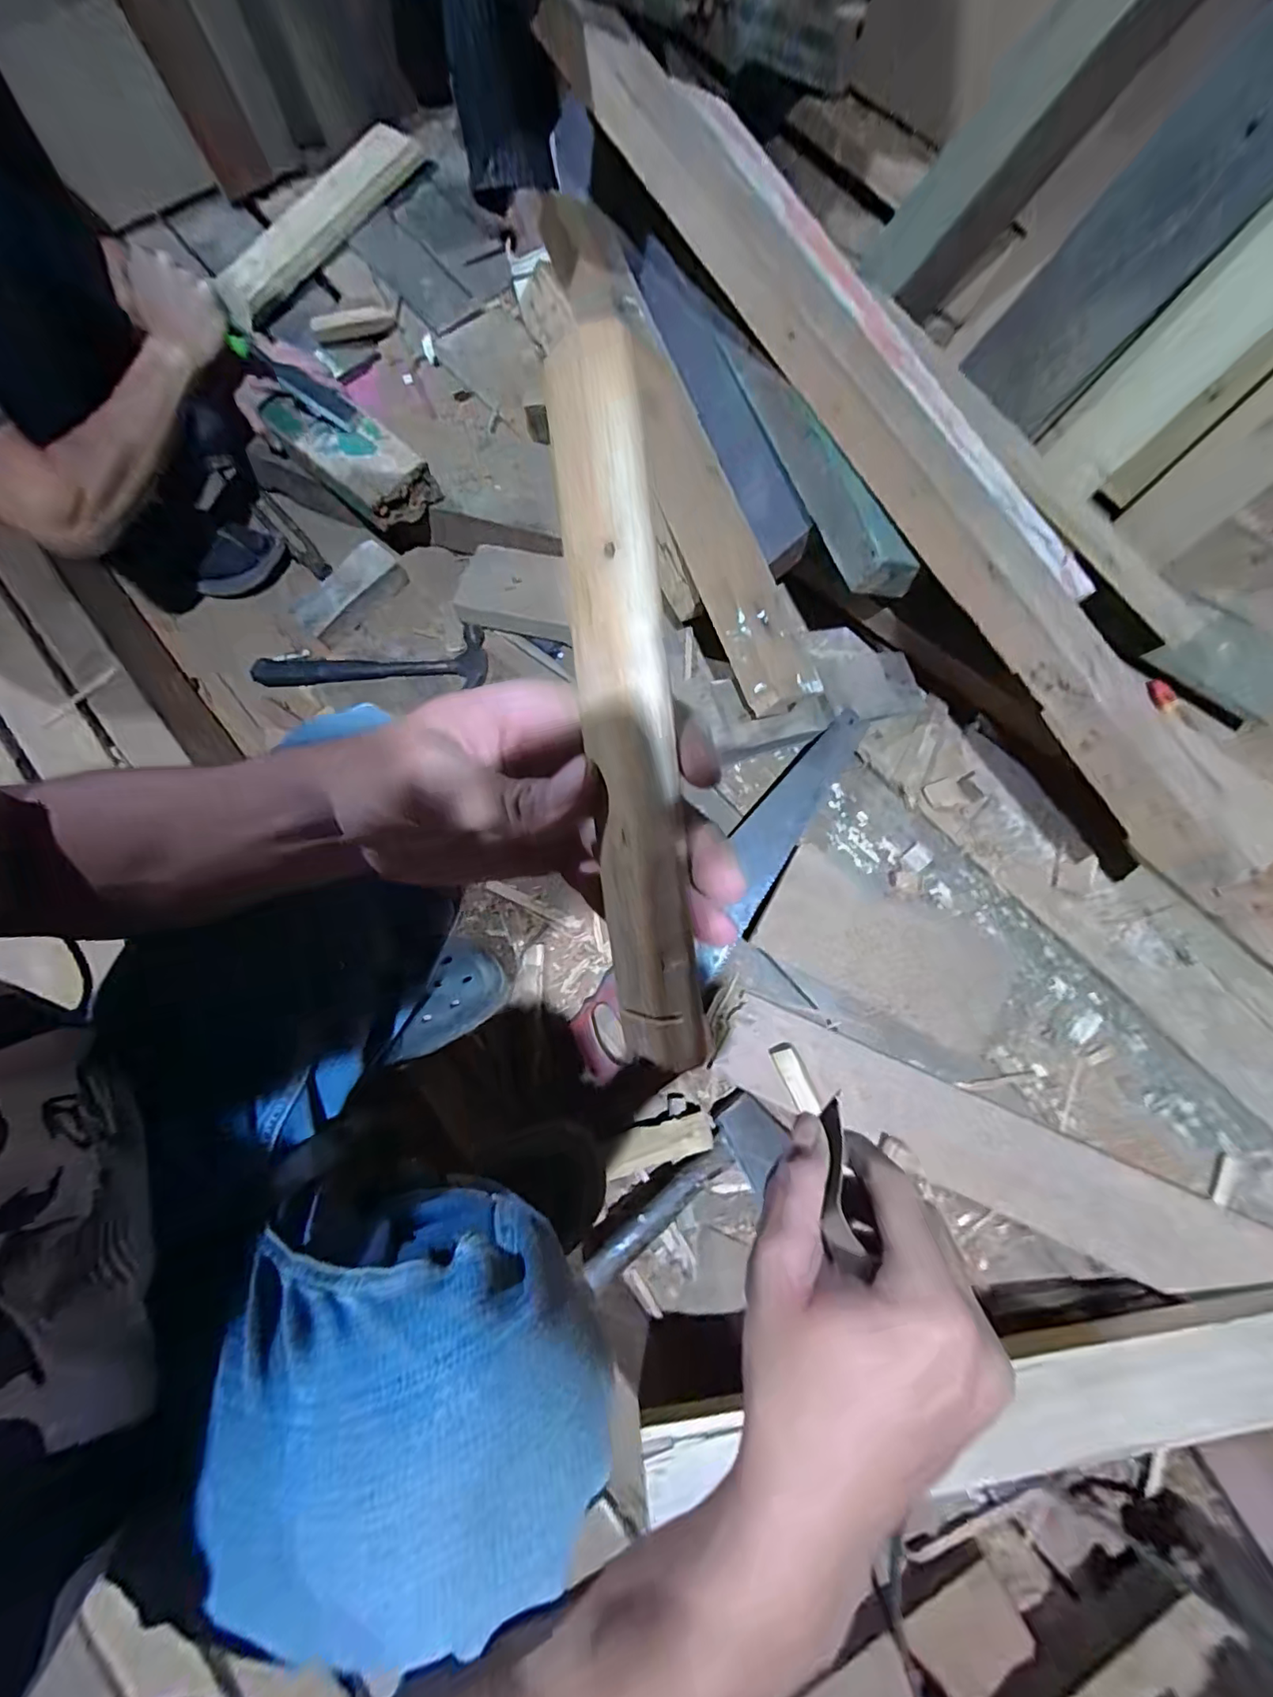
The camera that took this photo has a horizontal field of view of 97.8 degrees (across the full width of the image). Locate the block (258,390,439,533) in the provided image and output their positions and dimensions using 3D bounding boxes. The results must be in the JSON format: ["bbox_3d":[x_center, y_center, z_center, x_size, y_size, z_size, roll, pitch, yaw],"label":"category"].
[{"bbox_3d":[-0.397,-0.548,0.774,0.239,0.063,0.104,42,82,10],"label":"block"}]

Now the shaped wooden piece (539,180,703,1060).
[{"bbox_3d":[-0.005,-0.049,0.153,0.024,0.014,0.223,-7,94,0],"label":"shaped wooden piece"}]

